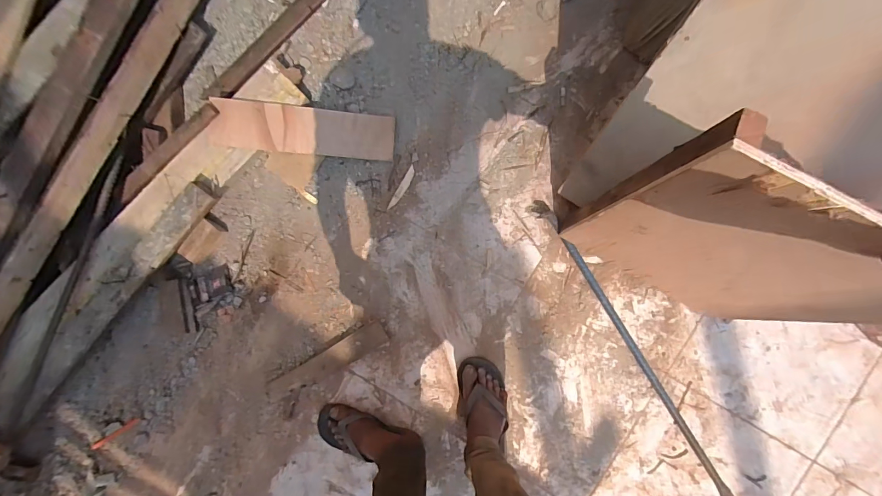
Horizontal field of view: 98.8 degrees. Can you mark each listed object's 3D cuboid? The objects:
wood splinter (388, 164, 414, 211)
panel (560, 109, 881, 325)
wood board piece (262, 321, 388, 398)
[{"bbox_3d":[-0.096,-0.149,0.944,0.019,0.004,0.121,30,91,2],"label":"wood splinter"},{"bbox_3d":[0.467,0.006,0.646,0.391,0.515,0.049,30,82,1],"label":"panel"},{"bbox_3d":[-0.285,0.286,0.942,0.326,0.021,0.061,-30,89,2],"label":"wood board piece"}]

